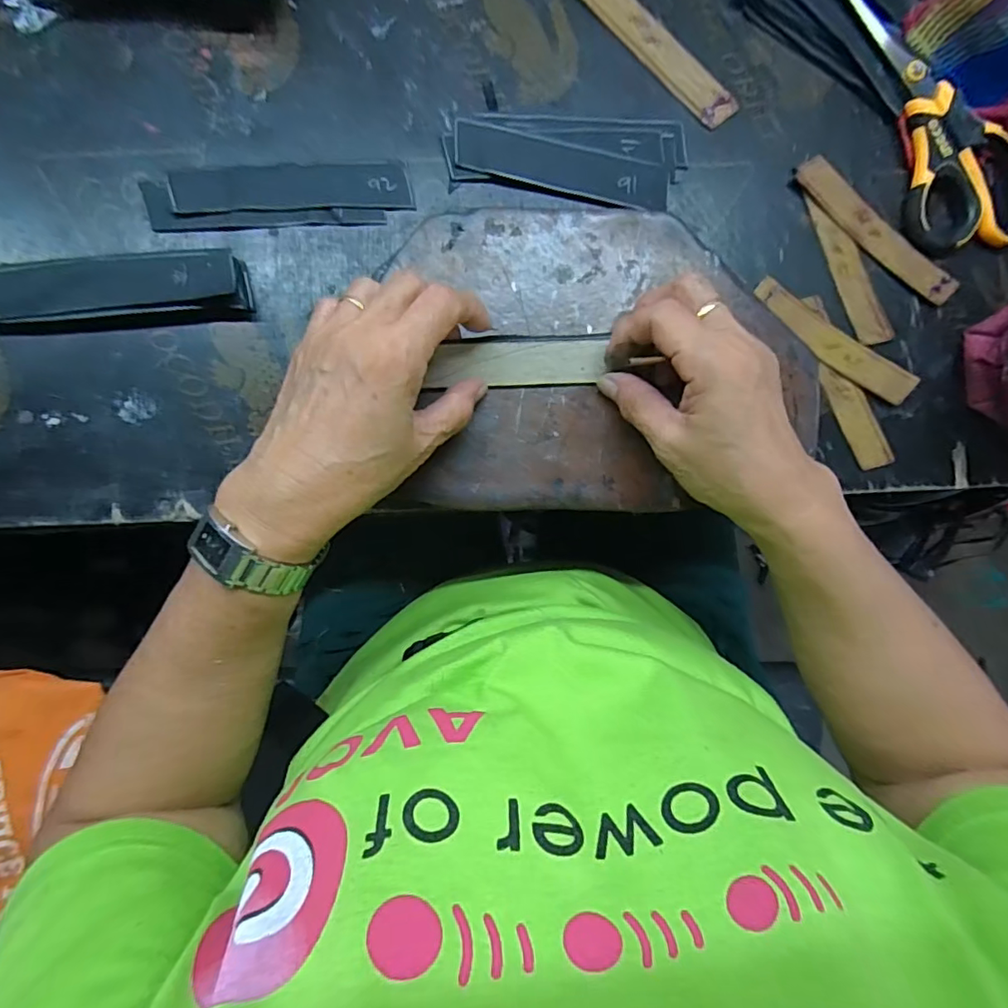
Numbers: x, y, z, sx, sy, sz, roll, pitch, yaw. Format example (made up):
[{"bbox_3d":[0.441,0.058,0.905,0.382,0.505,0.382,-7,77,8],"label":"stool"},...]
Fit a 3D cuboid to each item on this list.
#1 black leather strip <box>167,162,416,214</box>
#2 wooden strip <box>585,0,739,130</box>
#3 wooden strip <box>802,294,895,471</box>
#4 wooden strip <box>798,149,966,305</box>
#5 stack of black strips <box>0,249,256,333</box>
[{"bbox_3d":[-0.122,-0.184,0.311,0.133,0.004,0.026,-5,92,-5],"label":"black leather strip"},{"bbox_3d":[0.092,-0.289,0.332,0.133,0.004,0.026,43,87,-5],"label":"wooden strip"},{"bbox_3d":[0.220,-0.078,0.346,0.024,0.004,0.117,-26,93,-4],"label":"wooden strip"},{"bbox_3d":[0.240,-0.175,0.345,0.126,0.005,0.025,41,87,-1],"label":"wooden strip"},{"bbox_3d":[-0.217,-0.120,0.298,0.139,0.016,0.034,-8,92,-5],"label":"stack of black strips"}]

